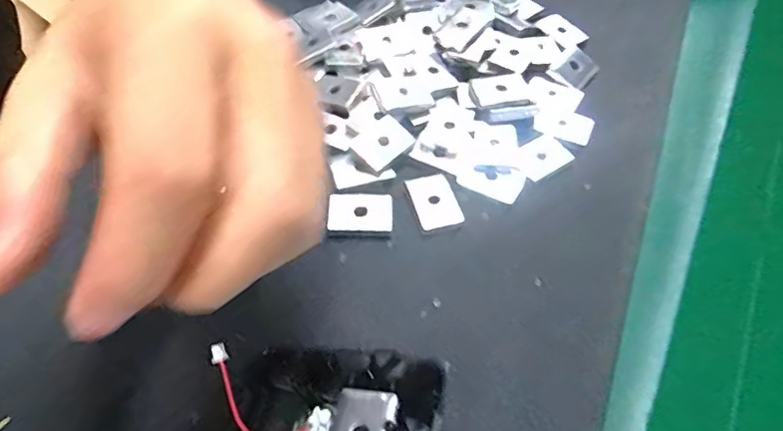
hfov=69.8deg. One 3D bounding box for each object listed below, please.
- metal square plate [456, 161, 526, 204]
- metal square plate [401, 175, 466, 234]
[{"bbox_3d":[0.047,-0.018,0.263,0.029,0.006,0.018,24,55,16],"label":"metal square plate"},{"bbox_3d":[0.019,-0.006,0.253,0.020,0.004,0.028,-14,54,-13],"label":"metal square plate"}]

